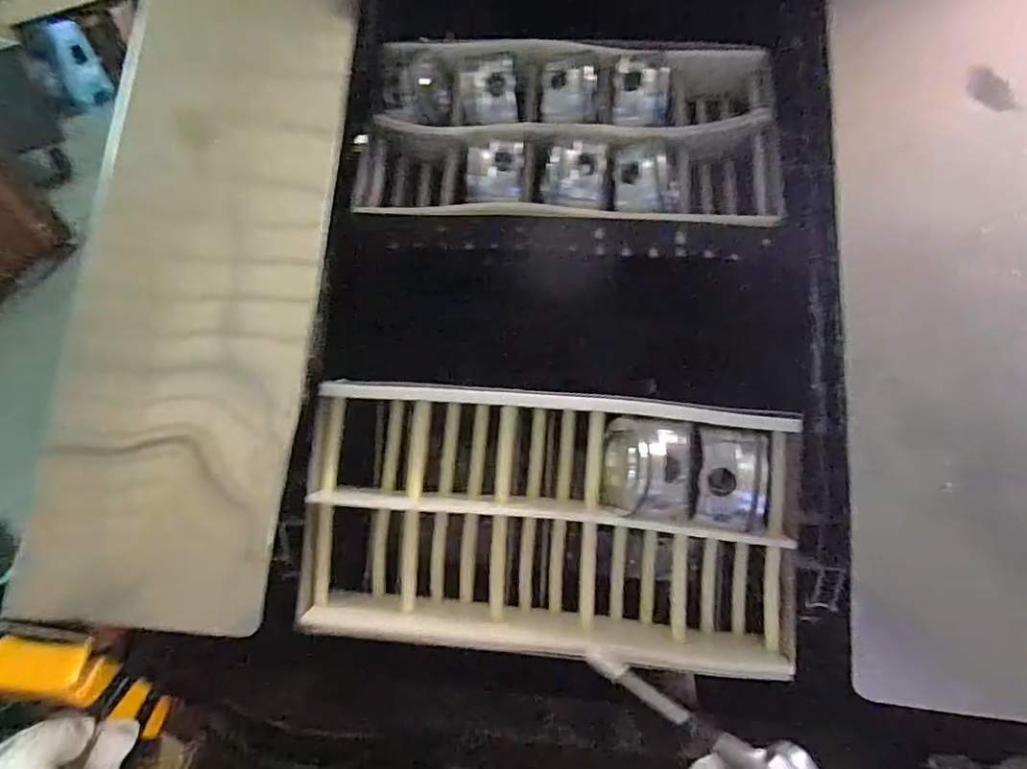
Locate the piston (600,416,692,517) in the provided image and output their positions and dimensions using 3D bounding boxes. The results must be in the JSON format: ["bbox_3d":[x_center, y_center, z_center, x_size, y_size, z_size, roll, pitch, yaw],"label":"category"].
[{"bbox_3d":[0.116,0.069,0.480,0.072,0.073,0.082,6,45,8],"label":"piston"}]

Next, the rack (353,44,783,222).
[{"bbox_3d":[0.055,-0.268,0.582,0.422,0.089,0.199,5,82,2],"label":"rack"}]

